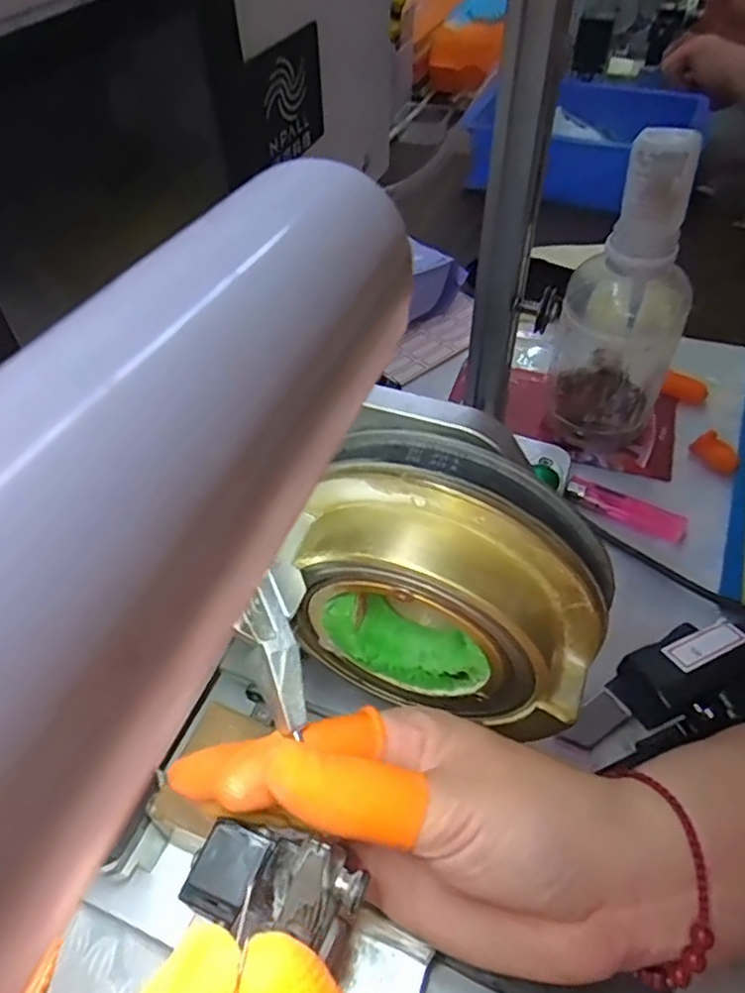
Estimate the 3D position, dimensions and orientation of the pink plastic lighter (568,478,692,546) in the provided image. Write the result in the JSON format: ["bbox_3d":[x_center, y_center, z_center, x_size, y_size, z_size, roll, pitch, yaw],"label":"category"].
[{"bbox_3d":[0.168,0.007,0.435,0.076,0.011,0.019,25,54,20],"label":"pink plastic lighter"}]

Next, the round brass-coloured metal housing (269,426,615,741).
[{"bbox_3d":[0.025,0.030,0.219,0.099,0.090,0.046,16,51,14],"label":"round brass-coloured metal housing"}]

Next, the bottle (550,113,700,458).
[{"bbox_3d":[0.159,-0.124,0.410,0.074,0.191,0.071,21,53,18],"label":"bottle"}]

